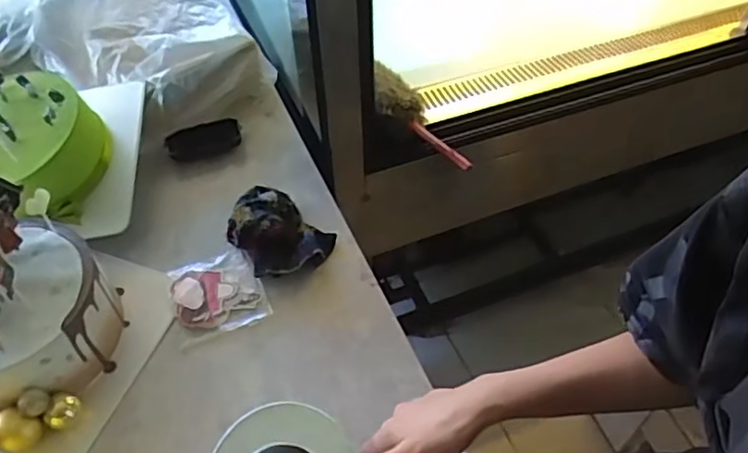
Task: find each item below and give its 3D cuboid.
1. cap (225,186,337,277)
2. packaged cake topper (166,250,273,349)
[{"bbox_3d":[-0.128,0.008,0.795,0.143,0.047,0.109,34,59,25],"label":"cap"},{"bbox_3d":[-0.193,0.079,0.756,0.106,0.011,0.112,-18,53,-13],"label":"packaged cake topper"}]

